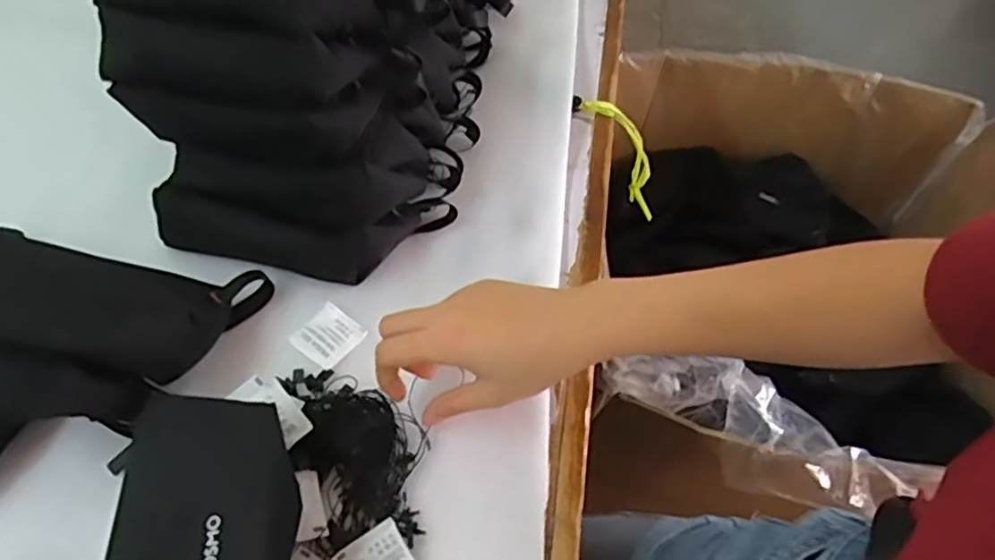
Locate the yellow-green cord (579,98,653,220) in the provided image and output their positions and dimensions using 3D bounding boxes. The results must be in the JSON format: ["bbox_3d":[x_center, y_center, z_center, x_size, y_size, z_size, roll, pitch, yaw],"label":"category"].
[{"bbox_3d":[0.132,-0.126,0.670,0.037,0.156,0.026,-5,49,31],"label":"yellow-green cord"}]

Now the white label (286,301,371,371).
[{"bbox_3d":[-0.118,0.038,0.464,0.039,0.004,0.040,36,60,18],"label":"white label"}]

